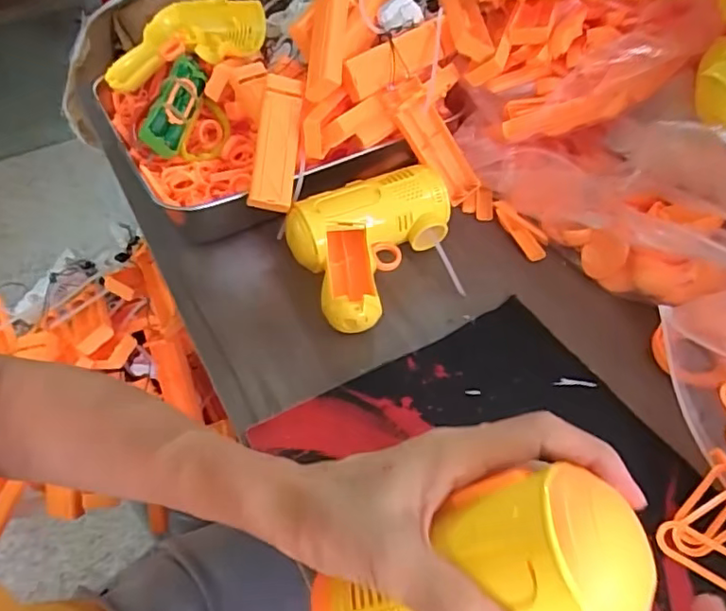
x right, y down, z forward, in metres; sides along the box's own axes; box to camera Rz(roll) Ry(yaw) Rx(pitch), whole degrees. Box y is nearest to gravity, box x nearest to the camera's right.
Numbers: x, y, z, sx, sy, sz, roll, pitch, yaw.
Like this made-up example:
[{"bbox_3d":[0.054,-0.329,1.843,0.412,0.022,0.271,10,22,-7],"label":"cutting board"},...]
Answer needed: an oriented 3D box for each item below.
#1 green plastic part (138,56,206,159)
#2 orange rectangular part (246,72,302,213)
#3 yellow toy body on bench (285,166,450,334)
[{"bbox_3d":[-0.164,-0.179,0.507,0.029,0.035,0.107,4,51,5],"label":"green plastic part"},{"bbox_3d":[-0.067,-0.127,0.449,0.032,0.024,0.108,6,83,6],"label":"orange rectangular part"},{"bbox_3d":[0.018,-0.047,0.451,0.136,0.057,0.107,-24,54,-17],"label":"yellow toy body on bench"}]

